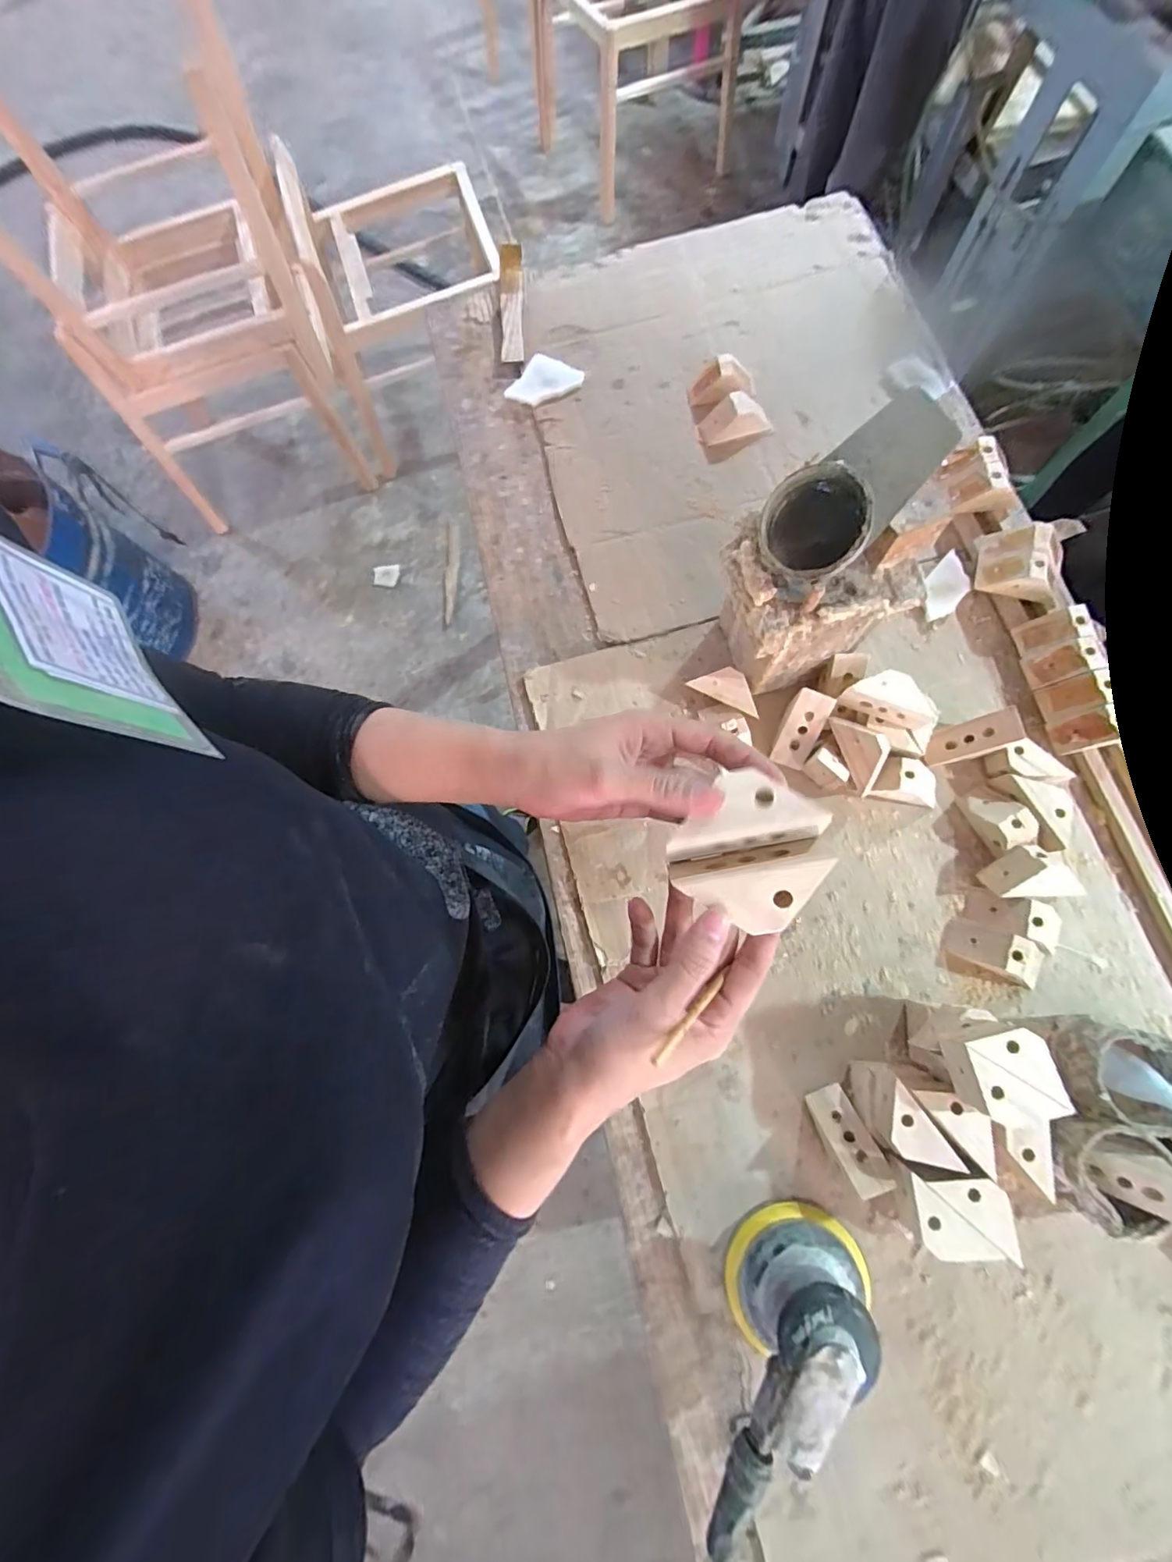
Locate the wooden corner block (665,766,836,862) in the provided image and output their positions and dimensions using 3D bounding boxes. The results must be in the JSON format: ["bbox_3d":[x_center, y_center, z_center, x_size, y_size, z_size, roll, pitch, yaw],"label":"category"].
[{"bbox_3d":[0.083,0.018,0.292,0.080,0.033,0.038,-8,76,0],"label":"wooden corner block"}]

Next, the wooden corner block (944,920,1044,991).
[{"bbox_3d":[0.385,0.161,0.501,0.076,0.034,0.035,24,78,7],"label":"wooden corner block"}]

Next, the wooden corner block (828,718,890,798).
[{"bbox_3d":[0.273,-0.031,0.527,0.040,0.034,0.081,-28,71,33],"label":"wooden corner block"}]

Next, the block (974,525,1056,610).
[{"bbox_3d":[0.481,-0.238,0.594,0.081,0.052,0.081,12,77,5],"label":"block"}]

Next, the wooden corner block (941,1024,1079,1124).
[{"bbox_3d":[0.318,0.220,0.407,0.065,0.030,0.060,-11,76,-1],"label":"wooden corner block"}]

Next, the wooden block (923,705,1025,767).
[{"bbox_3d":[0.389,-0.043,0.545,0.084,0.022,0.037,-27,73,37],"label":"wooden block"}]

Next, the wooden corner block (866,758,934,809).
[{"bbox_3d":[0.324,0.000,0.545,0.075,0.036,0.046,7,77,3],"label":"wooden corner block"}]

